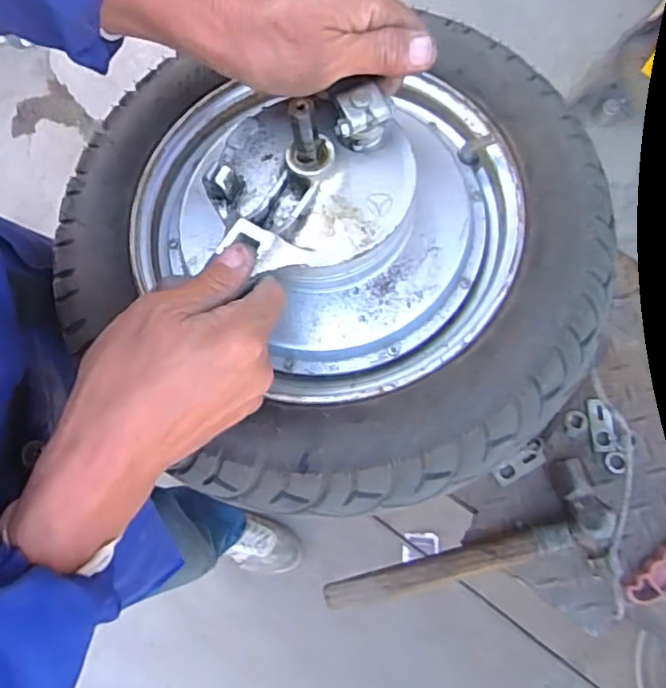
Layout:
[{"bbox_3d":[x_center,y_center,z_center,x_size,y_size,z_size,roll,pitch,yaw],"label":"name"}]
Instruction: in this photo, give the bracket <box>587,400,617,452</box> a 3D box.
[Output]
[{"bbox_3d":[0.306,0.094,0.681,0.024,0.007,0.059,-5,77,-1],"label":"bracket"}]

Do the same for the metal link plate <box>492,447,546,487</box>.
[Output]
[{"bbox_3d":[0.211,0.137,0.671,0.062,0.009,0.023,-28,78,-6],"label":"metal link plate"}]

